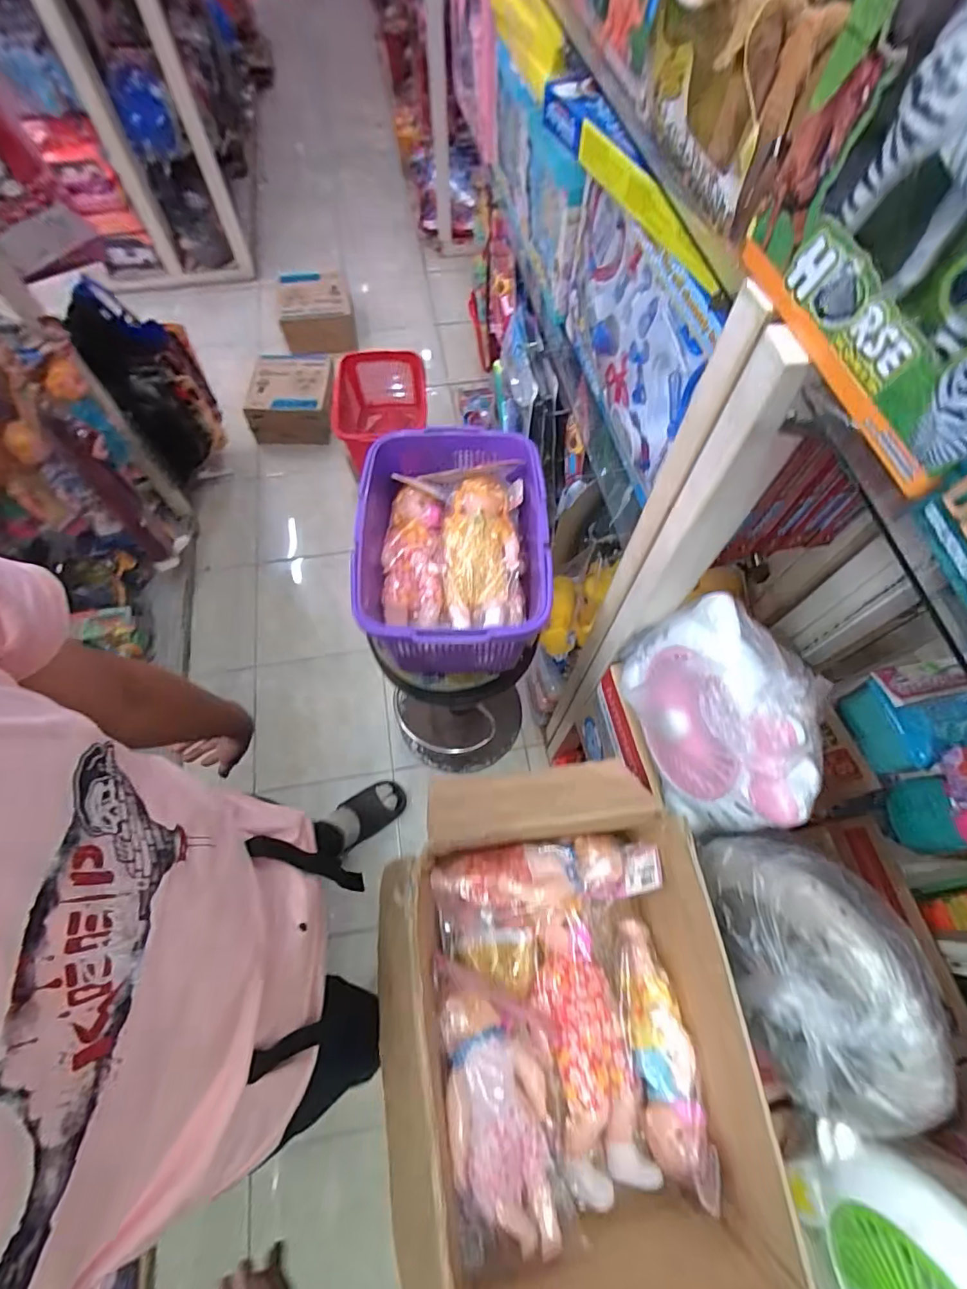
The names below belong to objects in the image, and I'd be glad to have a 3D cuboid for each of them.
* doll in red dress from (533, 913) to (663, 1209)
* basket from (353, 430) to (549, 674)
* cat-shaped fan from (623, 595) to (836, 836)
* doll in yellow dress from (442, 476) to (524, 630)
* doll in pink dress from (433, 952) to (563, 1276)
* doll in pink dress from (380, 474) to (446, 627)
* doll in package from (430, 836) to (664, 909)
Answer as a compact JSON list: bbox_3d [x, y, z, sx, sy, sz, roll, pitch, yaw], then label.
[{"bbox_3d":[0.127,0.493,0.632,0.098,0.055,0.286,-10,65,-4],"label":"doll in red dress"},{"bbox_3d":[-0.053,-0.145,0.872,0.299,0.215,0.389,-1,65,0],"label":"basket"},{"bbox_3d":[0.271,0.081,0.608,0.099,0.241,0.253,-22,67,-10],"label":"cat-shaped fan"},{"bbox_3d":[0.000,-0.160,0.871,0.133,0.061,0.270,0,65,0],"label":"doll in yellow dress"},{"bbox_3d":[0.023,0.502,0.574,0.121,0.079,0.265,-8,65,-4],"label":"doll in pink dress"},{"bbox_3d":[-0.121,-0.152,0.868,0.101,0.059,0.250,-4,65,-2],"label":"doll in pink dress"},{"bbox_3d":[0.075,0.289,0.653,0.273,0.071,0.072,-3,65,-1],"label":"doll in package"}]

